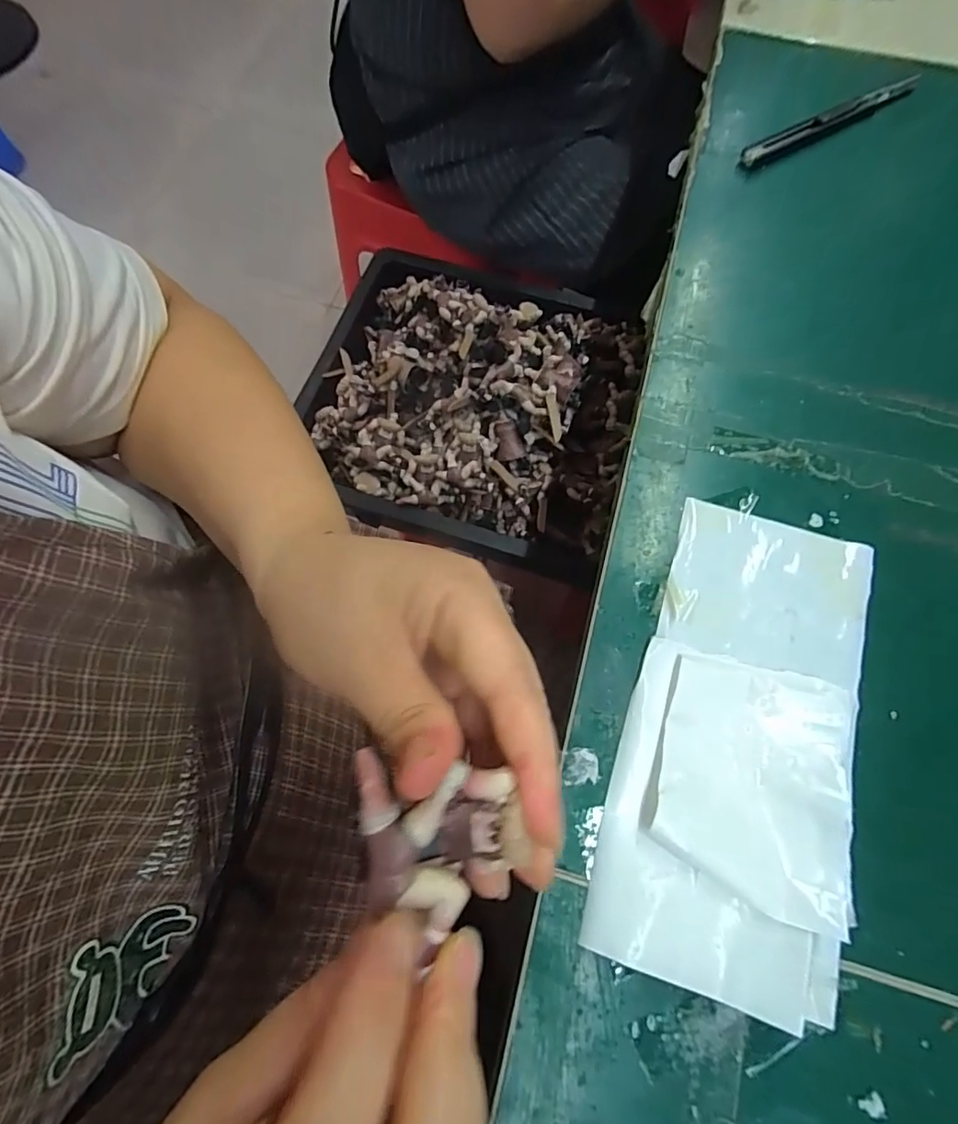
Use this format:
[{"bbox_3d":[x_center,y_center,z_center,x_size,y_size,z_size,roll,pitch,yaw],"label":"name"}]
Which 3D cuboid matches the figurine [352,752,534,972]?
[{"bbox_3d":[-0.009,0.077,0.147,0.040,0.028,0.049,-7,70,-2],"label":"figurine"}]

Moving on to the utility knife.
[{"bbox_3d":[0.261,-0.327,0.391,0.164,0.006,0.016,-29,73,-9],"label":"utility knife"}]

